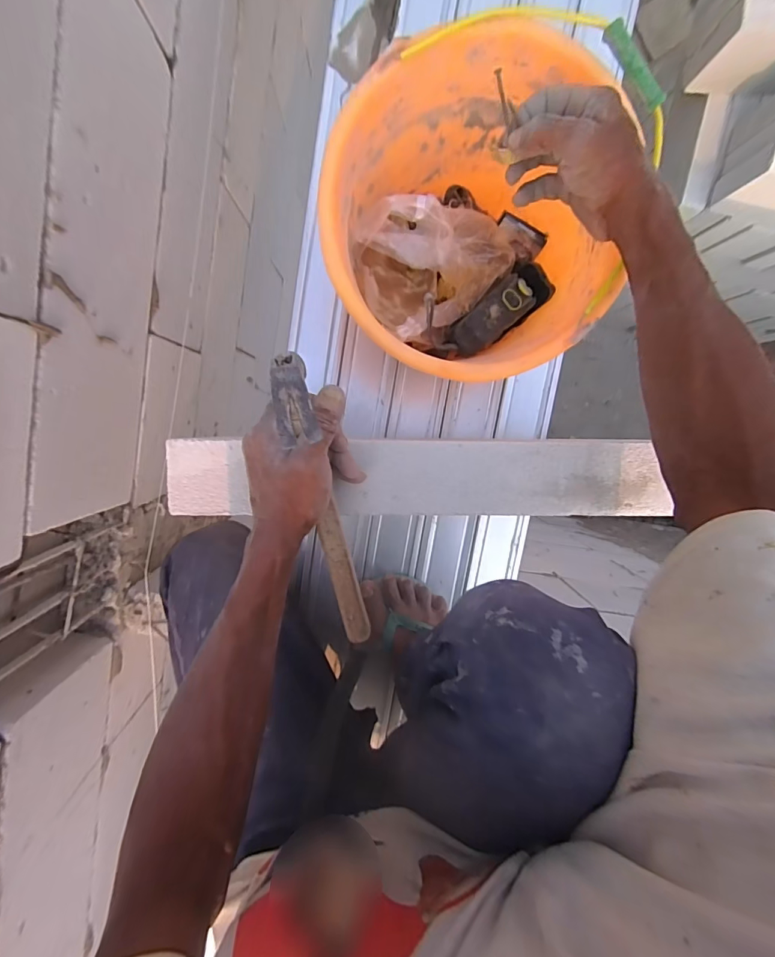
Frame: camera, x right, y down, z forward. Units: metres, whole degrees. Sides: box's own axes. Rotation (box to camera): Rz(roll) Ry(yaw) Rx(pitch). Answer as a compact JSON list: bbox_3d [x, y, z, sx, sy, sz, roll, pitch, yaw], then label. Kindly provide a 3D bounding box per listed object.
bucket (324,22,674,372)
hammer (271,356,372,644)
[{"bbox_3d":[0.084,-0.250,0.460,0.287,0.177,0.279,0,98,-2],"label":"bucket"},{"bbox_3d":[-0.054,0.037,0.388,0.027,0.075,0.285,-10,121,-1],"label":"hammer"}]

